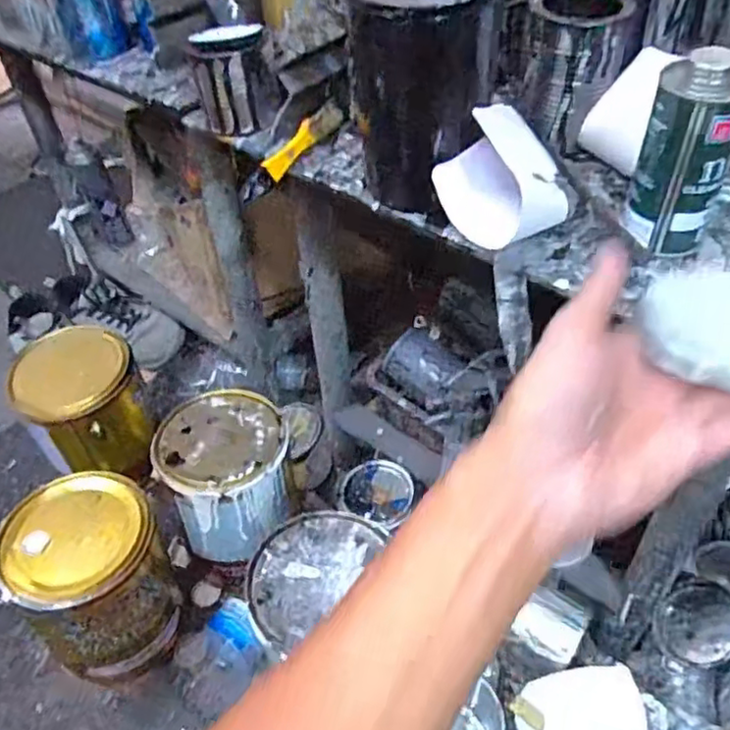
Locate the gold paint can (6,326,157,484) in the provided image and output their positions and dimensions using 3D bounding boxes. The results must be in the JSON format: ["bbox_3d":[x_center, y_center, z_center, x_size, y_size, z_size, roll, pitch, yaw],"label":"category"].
[{"bbox_3d":[-0.392,0.058,0.944,0.150,0.194,0.151,-2,45,2],"label":"gold paint can"}]

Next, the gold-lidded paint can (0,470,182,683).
[{"bbox_3d":[-0.314,0.256,0.780,0.151,0.230,0.152,-2,45,2],"label":"gold-lidded paint can"}]

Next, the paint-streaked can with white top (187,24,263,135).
[{"bbox_3d":[-0.119,-0.253,0.587,0.062,0.074,0.052,-1,45,4],"label":"paint-streaked can with white top"}]

